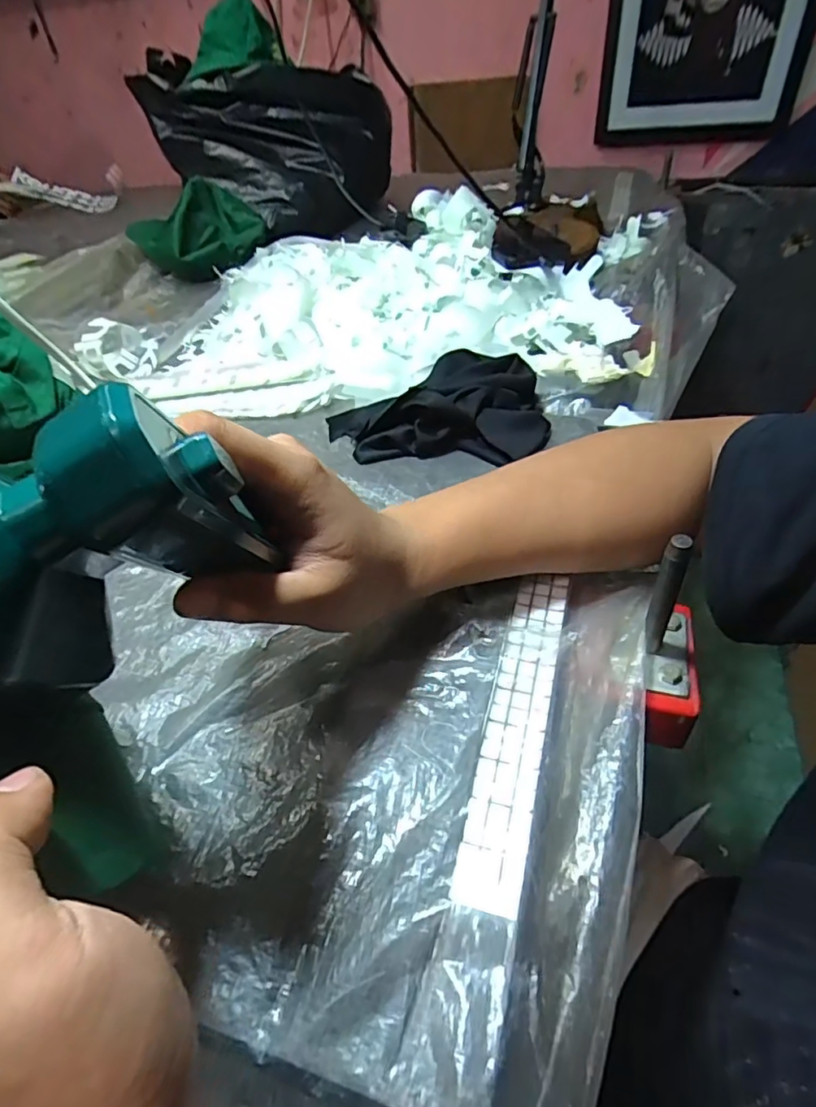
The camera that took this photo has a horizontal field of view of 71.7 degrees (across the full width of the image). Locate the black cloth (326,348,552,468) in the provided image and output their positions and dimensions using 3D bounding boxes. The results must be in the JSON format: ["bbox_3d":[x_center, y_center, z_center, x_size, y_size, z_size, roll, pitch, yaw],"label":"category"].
[{"bbox_3d":[0.024,-0.137,0.494,0.185,0.044,0.147,1,44,7],"label":"black cloth"}]

